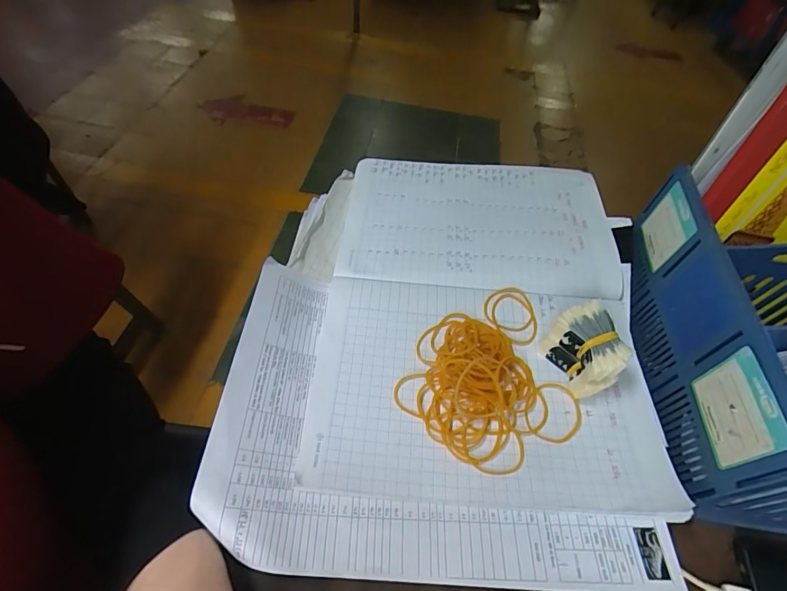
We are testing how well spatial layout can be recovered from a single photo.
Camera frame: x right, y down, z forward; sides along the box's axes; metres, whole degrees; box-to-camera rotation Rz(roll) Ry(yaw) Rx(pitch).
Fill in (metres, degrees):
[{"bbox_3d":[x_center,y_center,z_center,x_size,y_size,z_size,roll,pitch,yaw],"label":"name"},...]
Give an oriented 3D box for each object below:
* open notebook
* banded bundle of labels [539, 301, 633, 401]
[{"bbox_3d":[0.071,-0.004,0.341,0.241,0.014,0.316,5,58,1],"label":"open notebook"},{"bbox_3d":[0.141,0.041,0.297,0.040,0.044,0.053,-21,61,-15],"label":"banded bundle of labels"}]

